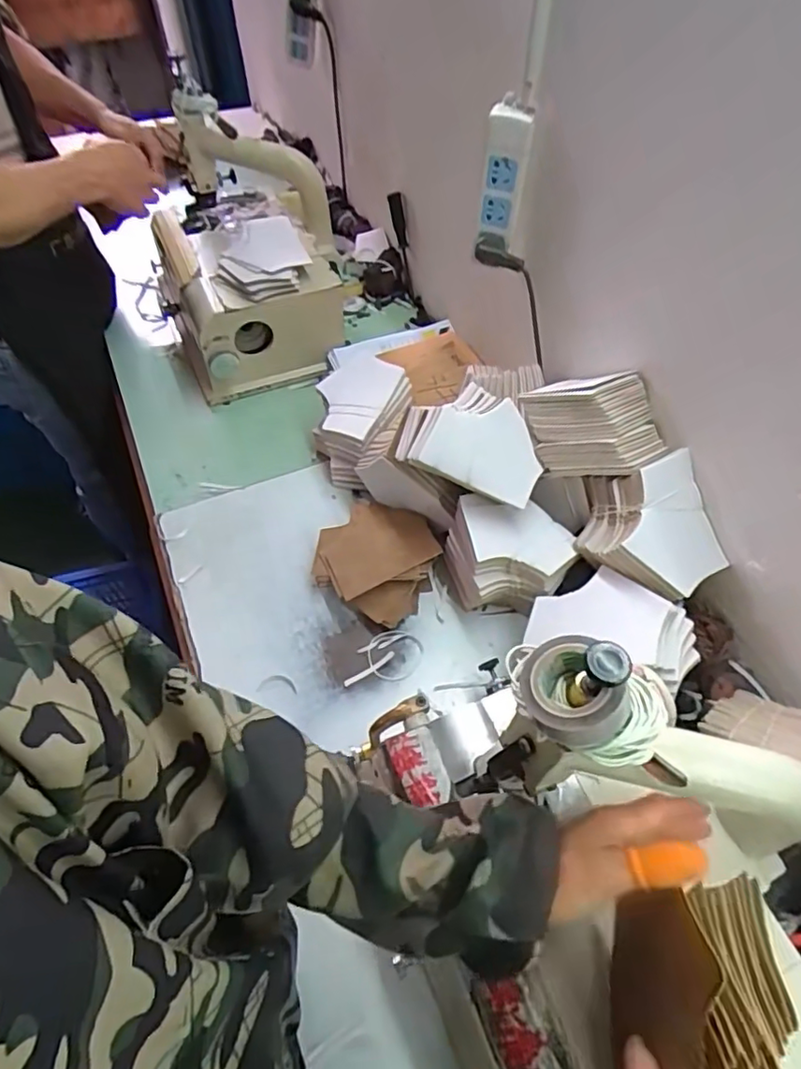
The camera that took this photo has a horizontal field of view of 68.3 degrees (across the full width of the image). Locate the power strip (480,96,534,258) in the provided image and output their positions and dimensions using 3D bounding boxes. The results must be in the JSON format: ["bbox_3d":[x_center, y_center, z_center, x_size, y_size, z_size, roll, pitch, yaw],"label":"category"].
[{"bbox_3d":[0.118,-0.409,0.676,0.049,0.133,0.035,10,55,6],"label":"power strip"}]

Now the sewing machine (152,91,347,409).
[{"bbox_3d":[-0.234,-0.429,0.909,0.267,0.286,0.303,-20,57,-15],"label":"sewing machine"}]

